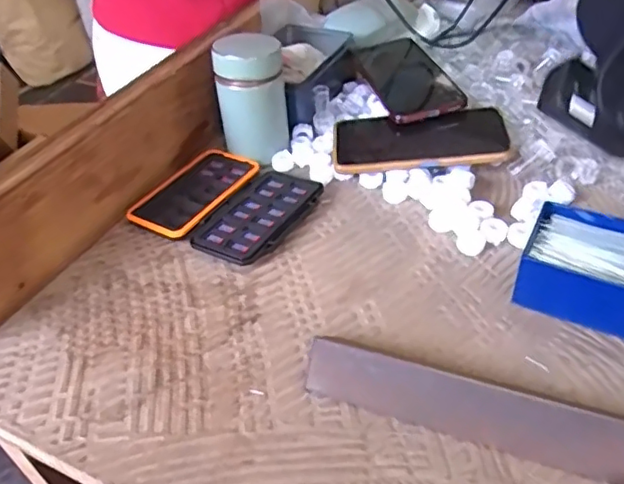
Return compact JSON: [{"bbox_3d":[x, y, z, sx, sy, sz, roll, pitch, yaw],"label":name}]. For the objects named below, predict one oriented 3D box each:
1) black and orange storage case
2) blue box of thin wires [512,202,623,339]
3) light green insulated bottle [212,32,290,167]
[{"bbox_3d":[-0.080,-0.038,0.556,0.151,0.012,0.125,18,46,25],"label":"black and orange storage case"},{"bbox_3d":[0.217,0.023,0.434,0.110,0.042,0.083,18,46,25],"label":"blue box of thin wires"},{"bbox_3d":[-0.061,-0.150,0.604,0.065,0.112,0.076,-9,41,-5],"label":"light green insulated bottle"}]

